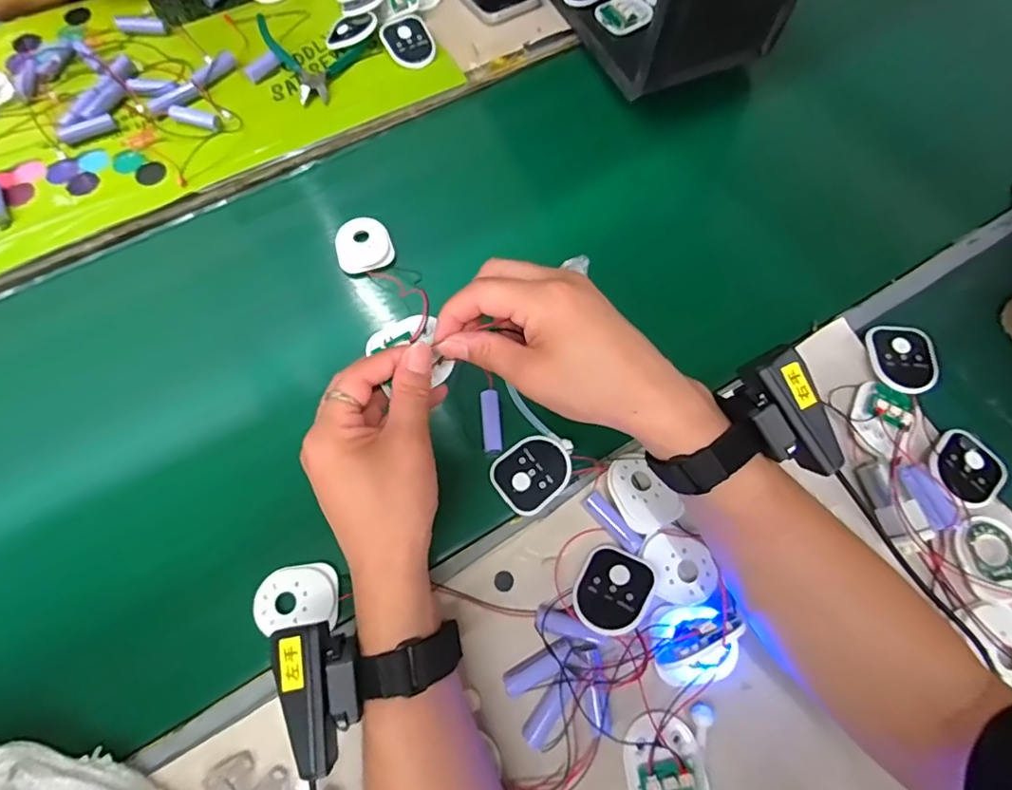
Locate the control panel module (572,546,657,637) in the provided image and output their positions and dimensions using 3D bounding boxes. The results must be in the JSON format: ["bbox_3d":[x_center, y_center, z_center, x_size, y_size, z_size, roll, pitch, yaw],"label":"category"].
[{"bbox_3d":[0.071,0.131,0.359,0.047,0.006,0.057,17,53,25],"label":"control panel module"}]

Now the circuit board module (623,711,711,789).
[{"bbox_3d":[0.099,0.232,0.334,0.048,0.010,0.057,-14,67,-5],"label":"circuit board module"}]

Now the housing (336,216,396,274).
[{"bbox_3d":[-0.127,-0.135,0.479,0.049,0.008,0.055,-16,70,-7],"label":"housing"}]

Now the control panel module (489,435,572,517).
[{"bbox_3d":[0.020,0.057,0.396,0.055,0.012,0.048,-35,74,-13],"label":"control panel module"}]

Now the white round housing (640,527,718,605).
[{"bbox_3d":[0.120,0.118,0.367,0.042,0.012,0.051,-28,72,-11],"label":"white round housing"}]

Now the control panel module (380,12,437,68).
[{"bbox_3d":[-0.102,-0.371,0.561,0.051,0.012,0.066,-20,83,-10],"label":"control panel module"}]

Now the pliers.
[{"bbox_3d":[-0.198,-0.341,0.544,0.116,0.025,0.098,3,69,-1],"label":"pliers"}]

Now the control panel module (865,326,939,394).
[{"bbox_3d":[0.311,-0.028,0.417,0.047,0.008,0.057,2,69,-1],"label":"control panel module"}]

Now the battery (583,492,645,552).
[{"bbox_3d":[0.076,0.091,0.382,0.014,0.013,0.050,-38,75,-14],"label":"battery"}]

